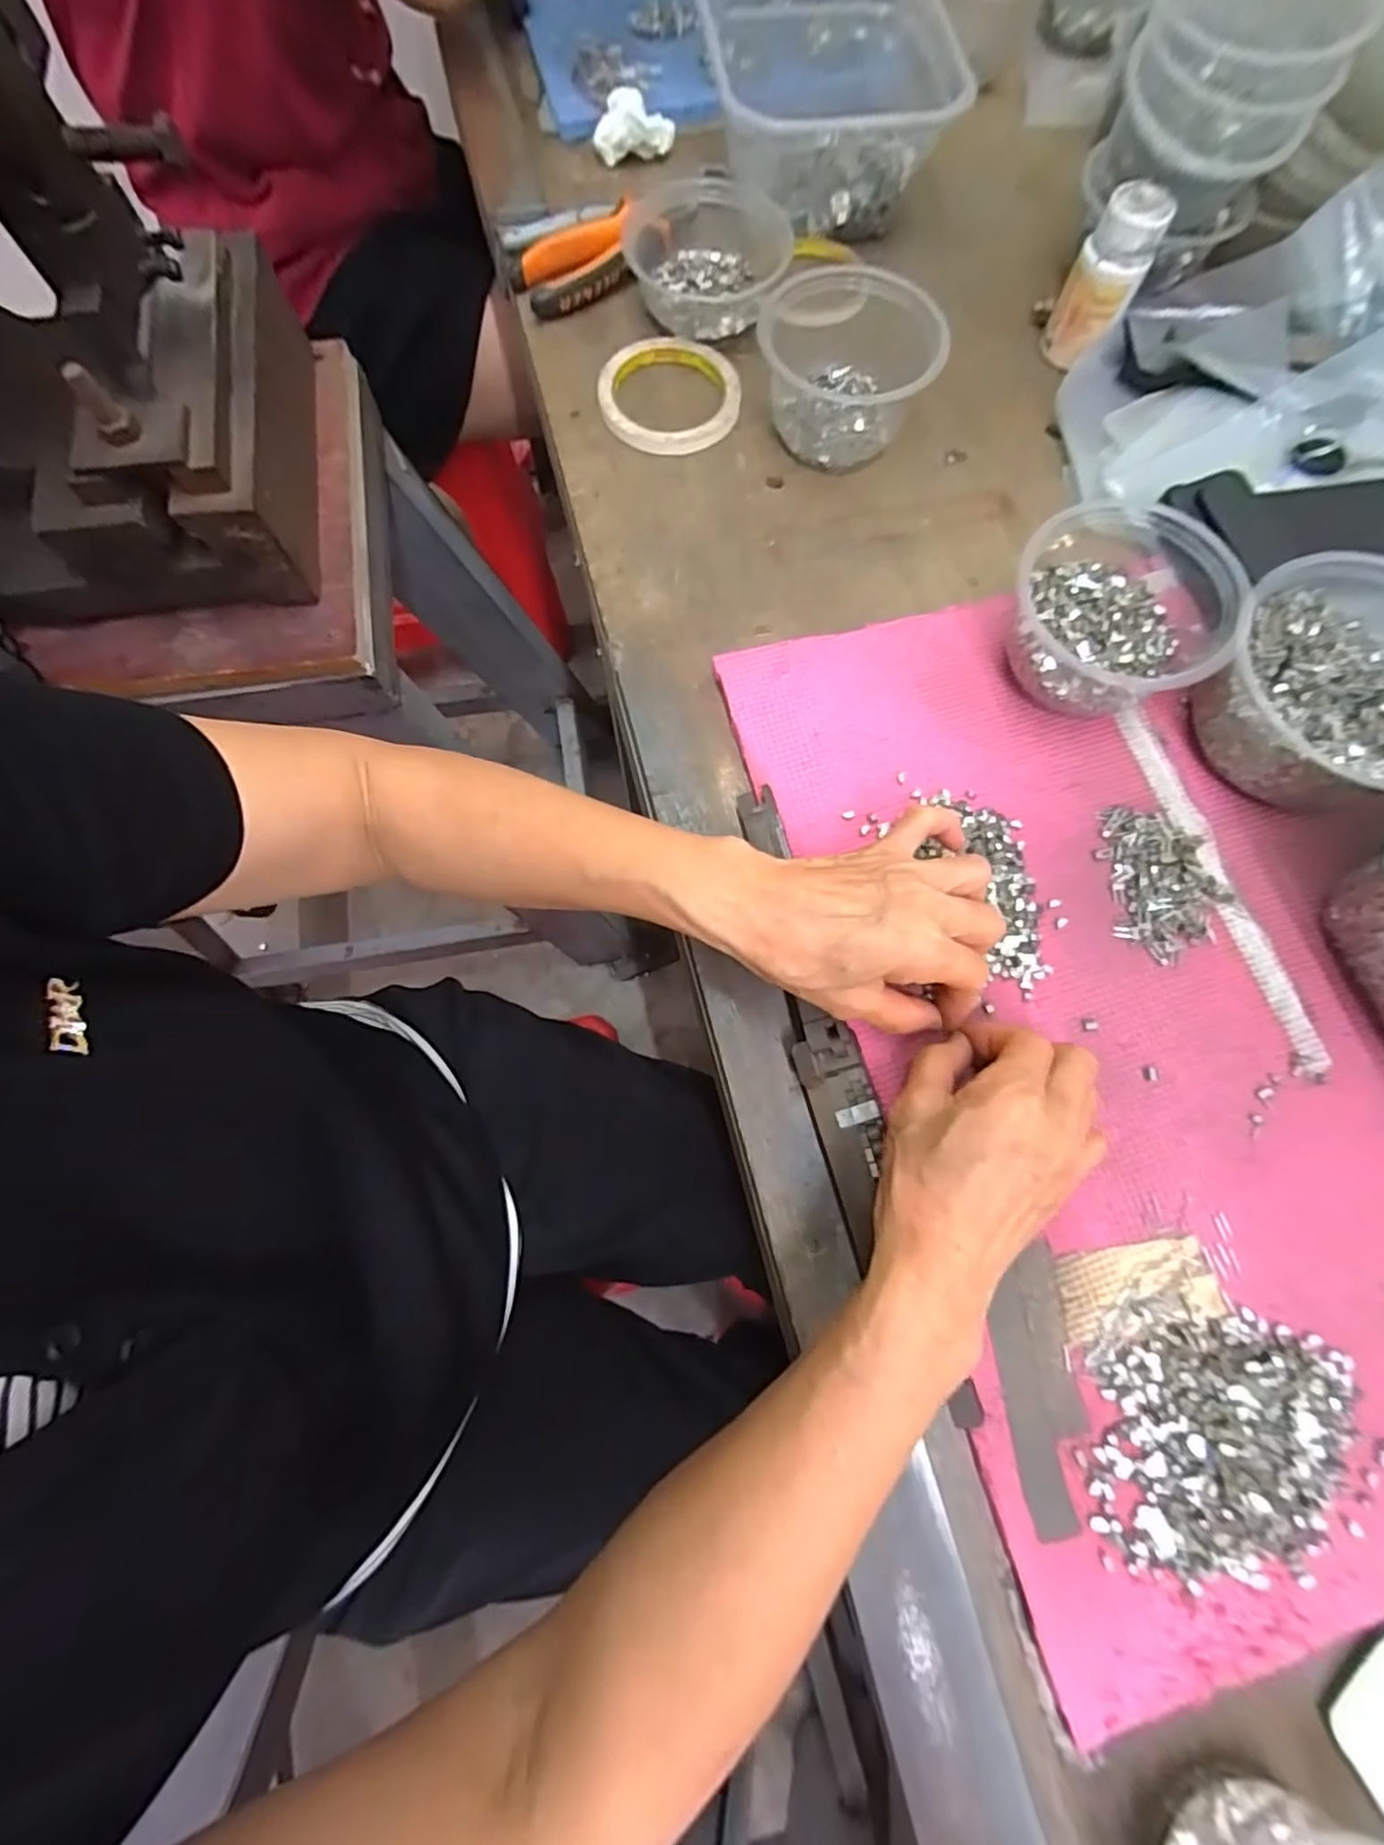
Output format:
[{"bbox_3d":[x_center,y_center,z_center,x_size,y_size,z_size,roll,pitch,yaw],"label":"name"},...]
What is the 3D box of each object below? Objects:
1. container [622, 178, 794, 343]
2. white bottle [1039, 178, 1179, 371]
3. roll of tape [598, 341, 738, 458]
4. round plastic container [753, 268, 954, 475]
[{"bbox_3d":[0.011,-0.468,0.466,0.117,0.034,0.108,-3,74,0],"label":"container"},{"bbox_3d":[0.275,-0.429,0.443,0.044,0.079,0.041,27,76,8],"label":"white bottle"},{"bbox_3d":[-0.016,-0.369,0.461,0.096,0.010,0.094,0,74,1],"label":"roll of tape"},{"bbox_3d":[0.100,-0.367,0.439,0.112,0.062,0.112,0,74,1],"label":"round plastic container"}]

